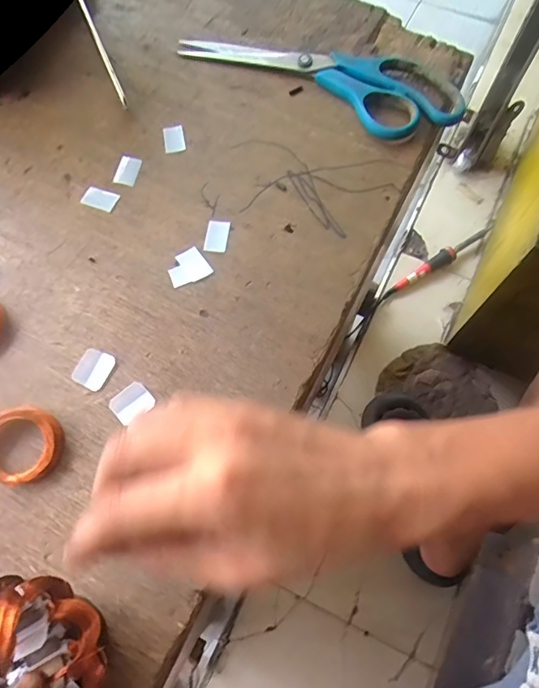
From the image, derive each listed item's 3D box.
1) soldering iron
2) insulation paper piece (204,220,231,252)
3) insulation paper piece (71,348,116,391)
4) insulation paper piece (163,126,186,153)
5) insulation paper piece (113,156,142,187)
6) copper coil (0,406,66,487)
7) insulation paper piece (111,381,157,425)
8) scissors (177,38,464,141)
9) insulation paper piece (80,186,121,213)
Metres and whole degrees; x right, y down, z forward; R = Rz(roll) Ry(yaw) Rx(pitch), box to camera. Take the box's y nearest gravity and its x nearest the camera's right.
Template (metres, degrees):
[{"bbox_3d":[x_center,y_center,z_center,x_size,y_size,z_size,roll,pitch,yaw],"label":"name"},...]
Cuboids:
[{"bbox_3d":[0.313,-0.154,0.872,0.265,0.030,0.027,-35,73,-12],"label":"soldering iron"},{"bbox_3d":[-0.037,-0.077,0.341,0.016,0.004,0.025,7,71,3],"label":"insulation paper piece"},{"bbox_3d":[-0.112,0.015,0.306,0.022,0.004,0.024,24,71,9],"label":"insulation paper piece"},{"bbox_3d":[-0.073,-0.159,0.370,0.015,0.004,0.024,-11,70,-4],"label":"insulation paper piece"},{"bbox_3d":[-0.107,-0.131,0.361,0.017,0.004,0.025,13,70,5],"label":"insulation paper piece"},{"bbox_3d":[-0.147,0.059,0.285,0.044,0.014,0.045,0,69,0],"label":"copper coil"},{"bbox_3d":[-0.086,0.037,0.298,0.024,0.004,0.020,-41,83,-12],"label":"insulation paper piece"},{"bbox_3d":[0.042,-0.222,0.385,0.226,0.022,0.075,30,72,10],"label":"scissors"},{"bbox_3d":[-0.124,-0.107,0.351,0.026,0.004,0.016,22,71,8],"label":"insulation paper piece"}]

